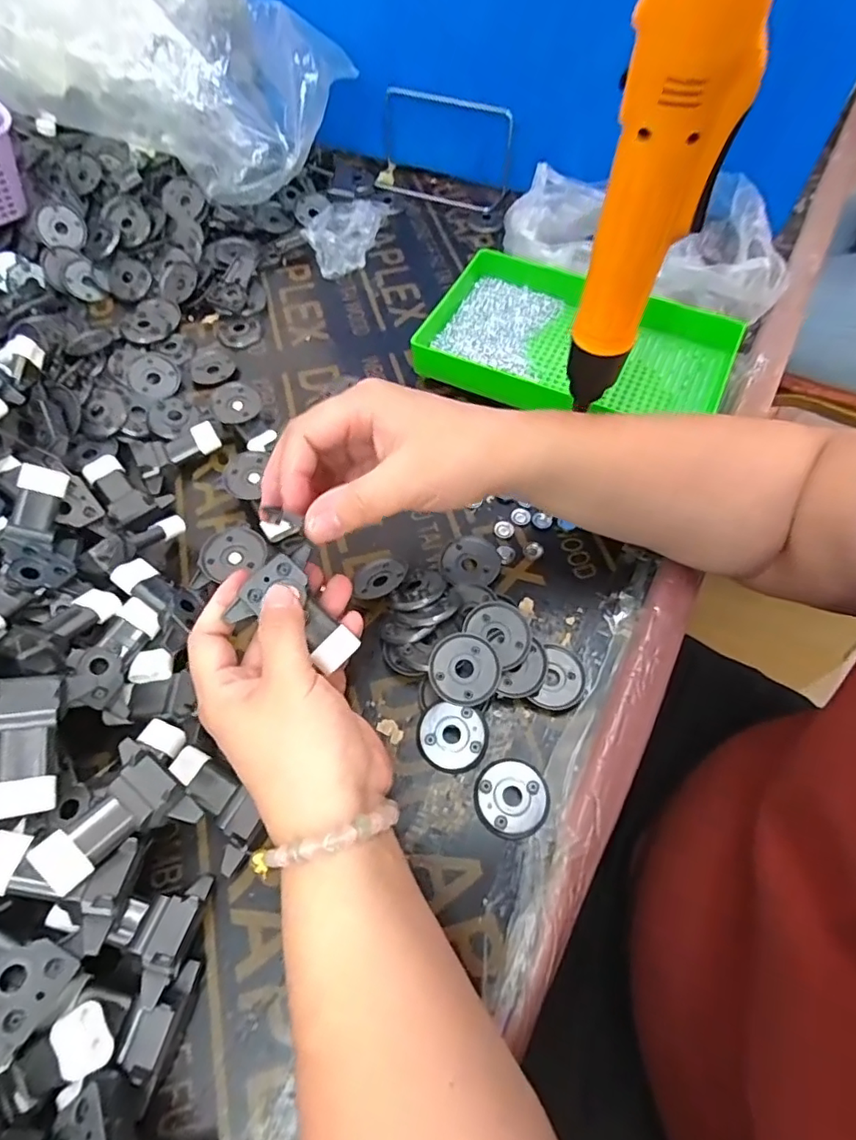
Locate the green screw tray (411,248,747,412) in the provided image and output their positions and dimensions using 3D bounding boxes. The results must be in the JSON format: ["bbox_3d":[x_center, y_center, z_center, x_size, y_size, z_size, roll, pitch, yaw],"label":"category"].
[{"bbox_3d":[0.125,-0.190,0.488,0.258,0.043,0.153,23,63,12],"label":"green screw tray"}]

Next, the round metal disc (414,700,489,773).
[{"bbox_3d":[0.014,0.100,0.334,0.043,0.008,0.039,10,82,14],"label":"round metal disc"}]

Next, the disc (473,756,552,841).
[{"bbox_3d":[0.048,0.130,0.321,0.041,0.008,0.042,0,60,0],"label":"disc"}]

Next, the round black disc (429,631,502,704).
[{"bbox_3d":[0.023,0.060,0.342,0.043,0.006,0.041,0,81,-3],"label":"round black disc"}]

